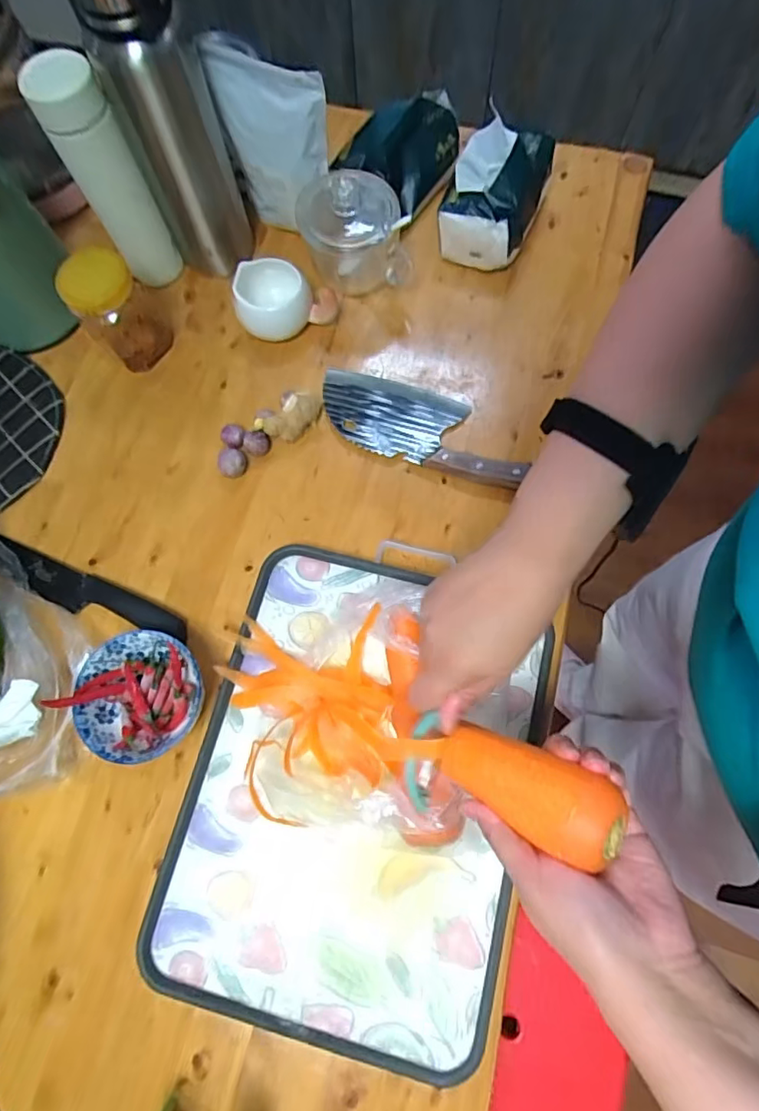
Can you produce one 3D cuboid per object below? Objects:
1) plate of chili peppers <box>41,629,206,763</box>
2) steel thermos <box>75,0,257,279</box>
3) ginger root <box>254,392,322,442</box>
[{"bbox_3d":[-0.215,0.124,0.497,0.101,0.058,0.106,0,74,1],"label":"plate of chili peppers"},{"bbox_3d":[-0.197,-0.408,0.536,0.088,0.269,0.069,-19,74,-5],"label":"steel thermos"},{"bbox_3d":[-0.090,-0.148,0.581,0.079,0.033,0.038,-35,76,-9],"label":"ginger root"}]

